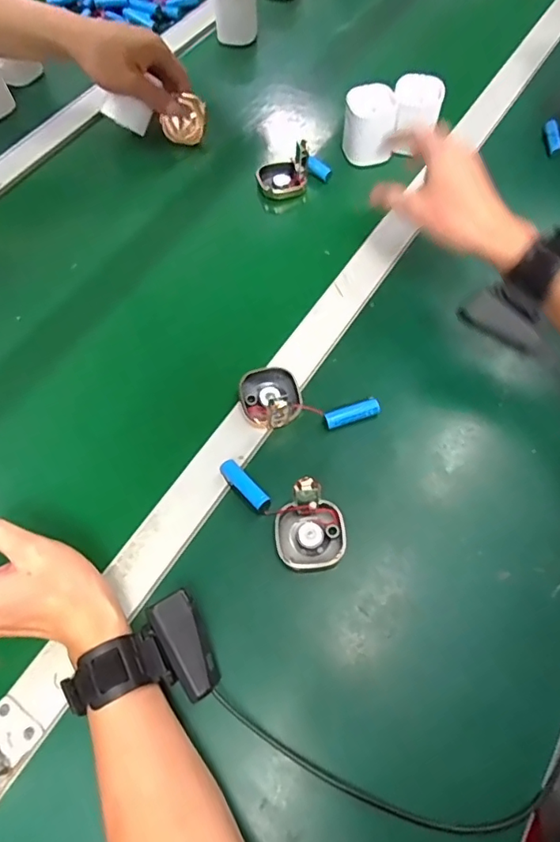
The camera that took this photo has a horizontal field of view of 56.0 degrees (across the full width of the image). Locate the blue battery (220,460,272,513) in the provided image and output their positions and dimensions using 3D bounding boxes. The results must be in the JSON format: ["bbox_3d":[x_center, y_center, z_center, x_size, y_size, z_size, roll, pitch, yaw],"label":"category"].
[{"bbox_3d":[-0.028,0.055,0.442,0.017,0.014,0.053,-37,67,-19],"label":"blue battery"}]

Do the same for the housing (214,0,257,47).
[{"bbox_3d":[-0.065,-0.590,0.755,0.061,0.067,0.046,-4,60,-3],"label":"housing"}]

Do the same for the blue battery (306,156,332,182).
[{"bbox_3d":[0.046,-0.297,0.618,0.035,0.015,0.014,25,61,-25],"label":"blue battery"}]

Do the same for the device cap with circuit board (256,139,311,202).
[{"bbox_3d":[0.004,-0.288,0.610,0.056,0.054,0.040,-6,60,-4],"label":"device cap with circuit board"}]

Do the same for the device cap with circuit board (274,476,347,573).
[{"bbox_3d":[0.023,0.085,0.416,0.056,0.058,0.060,0,60,0],"label":"device cap with circuit board"}]

